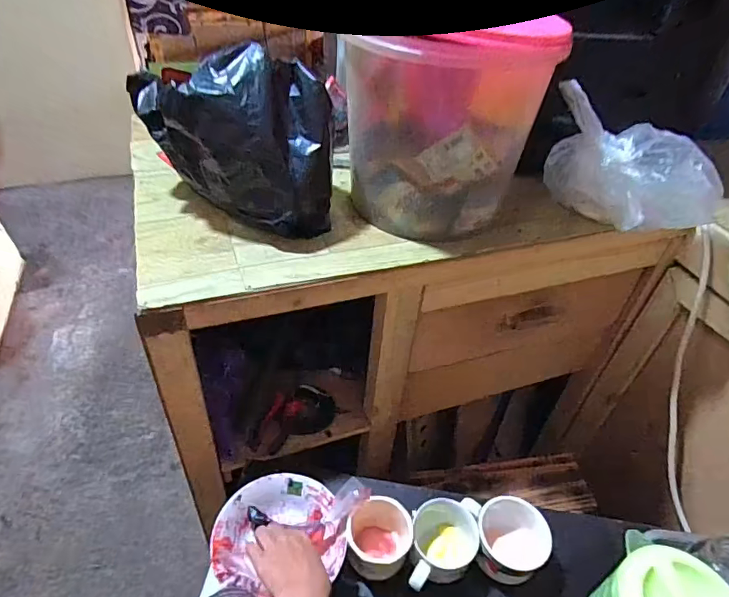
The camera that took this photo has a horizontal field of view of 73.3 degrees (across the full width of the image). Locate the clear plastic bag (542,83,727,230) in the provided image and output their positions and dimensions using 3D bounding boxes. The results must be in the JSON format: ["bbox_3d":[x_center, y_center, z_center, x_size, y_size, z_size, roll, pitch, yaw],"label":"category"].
[{"bbox_3d":[0.349,-0.173,0.642,0.197,0.129,0.142,-1,43,-4],"label":"clear plastic bag"}]

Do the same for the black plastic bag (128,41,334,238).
[{"bbox_3d":[-0.164,-0.190,0.598,0.249,0.185,0.114,15,44,12],"label":"black plastic bag"}]

